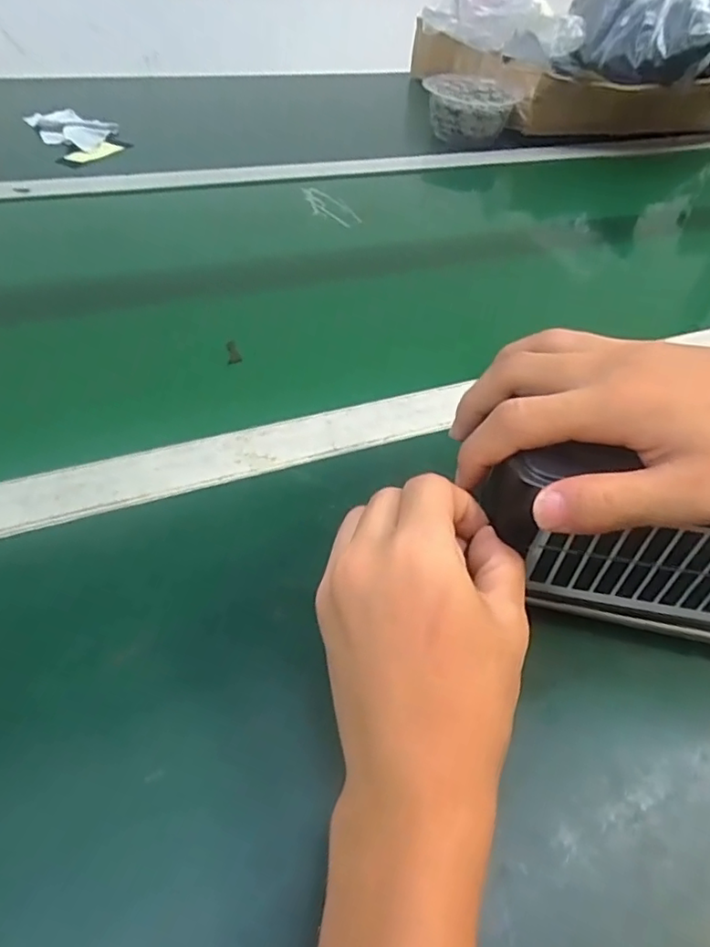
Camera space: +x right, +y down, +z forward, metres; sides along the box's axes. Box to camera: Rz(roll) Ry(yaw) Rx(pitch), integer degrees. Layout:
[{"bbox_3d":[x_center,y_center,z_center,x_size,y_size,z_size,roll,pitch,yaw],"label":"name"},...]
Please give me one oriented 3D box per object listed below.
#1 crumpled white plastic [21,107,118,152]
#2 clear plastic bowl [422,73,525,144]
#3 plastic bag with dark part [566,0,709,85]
[{"bbox_3d":[-0.358,-0.422,0.732,0.109,0.021,0.094,1,46,-5],"label":"crumpled white plastic"},{"bbox_3d":[0.170,-0.541,0.885,0.133,0.065,0.123,3,45,-3],"label":"clear plastic bowl"},{"bbox_3d":[0.433,-0.704,0.873,0.197,0.193,0.250,8,45,2],"label":"plastic bag with dark part"}]

